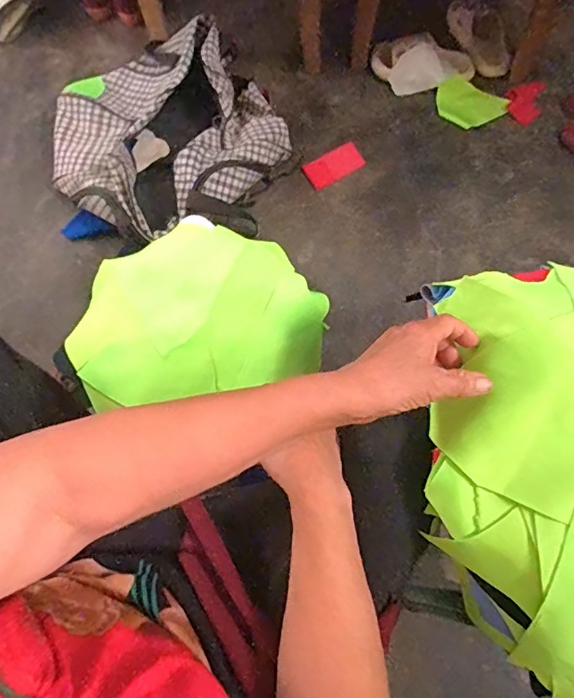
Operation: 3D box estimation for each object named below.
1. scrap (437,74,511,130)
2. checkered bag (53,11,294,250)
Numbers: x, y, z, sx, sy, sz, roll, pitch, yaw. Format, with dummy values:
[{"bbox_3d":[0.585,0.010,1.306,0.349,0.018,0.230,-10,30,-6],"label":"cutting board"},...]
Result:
[{"bbox_3d":[0.425,-0.565,1.150,0.157,0.024,0.109,25,75,10],"label":"scrap"},{"bbox_3d":[-0.271,-0.461,1.091,0.471,0.129,0.523,-39,79,-8],"label":"checkered bag"}]

